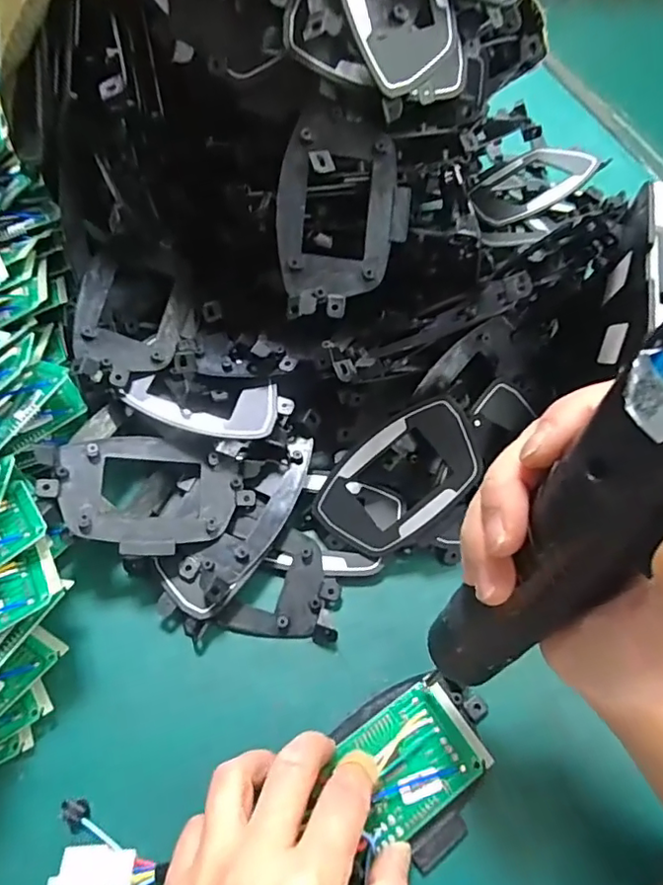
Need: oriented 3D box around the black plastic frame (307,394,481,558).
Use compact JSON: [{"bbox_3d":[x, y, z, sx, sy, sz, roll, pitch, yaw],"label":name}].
[{"bbox_3d":[0.040,0.021,0.322,0.103,0.010,0.063,-44,79,9],"label":"black plastic frame"}]

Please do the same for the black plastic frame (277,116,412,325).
[{"bbox_3d":[0.006,-0.123,0.299,0.071,0.010,0.106,-2,93,-7],"label":"black plastic frame"}]

